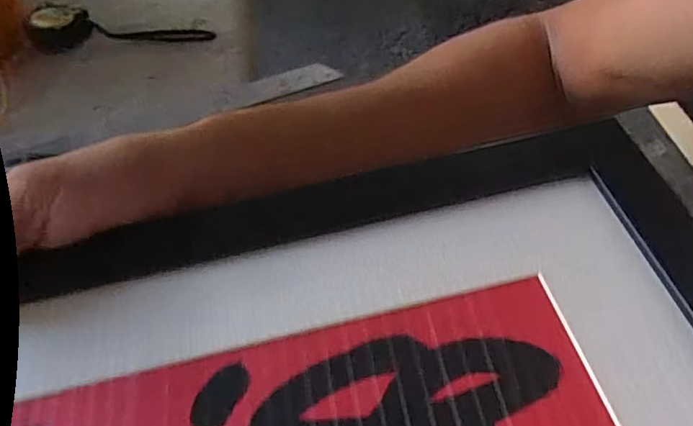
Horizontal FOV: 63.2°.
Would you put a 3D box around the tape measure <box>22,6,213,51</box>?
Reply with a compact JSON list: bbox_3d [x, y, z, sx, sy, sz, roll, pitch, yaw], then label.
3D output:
[{"bbox_3d":[-0.307,-0.257,0.770,0.233,0.027,0.069,-4,60,-7],"label":"tape measure"}]

